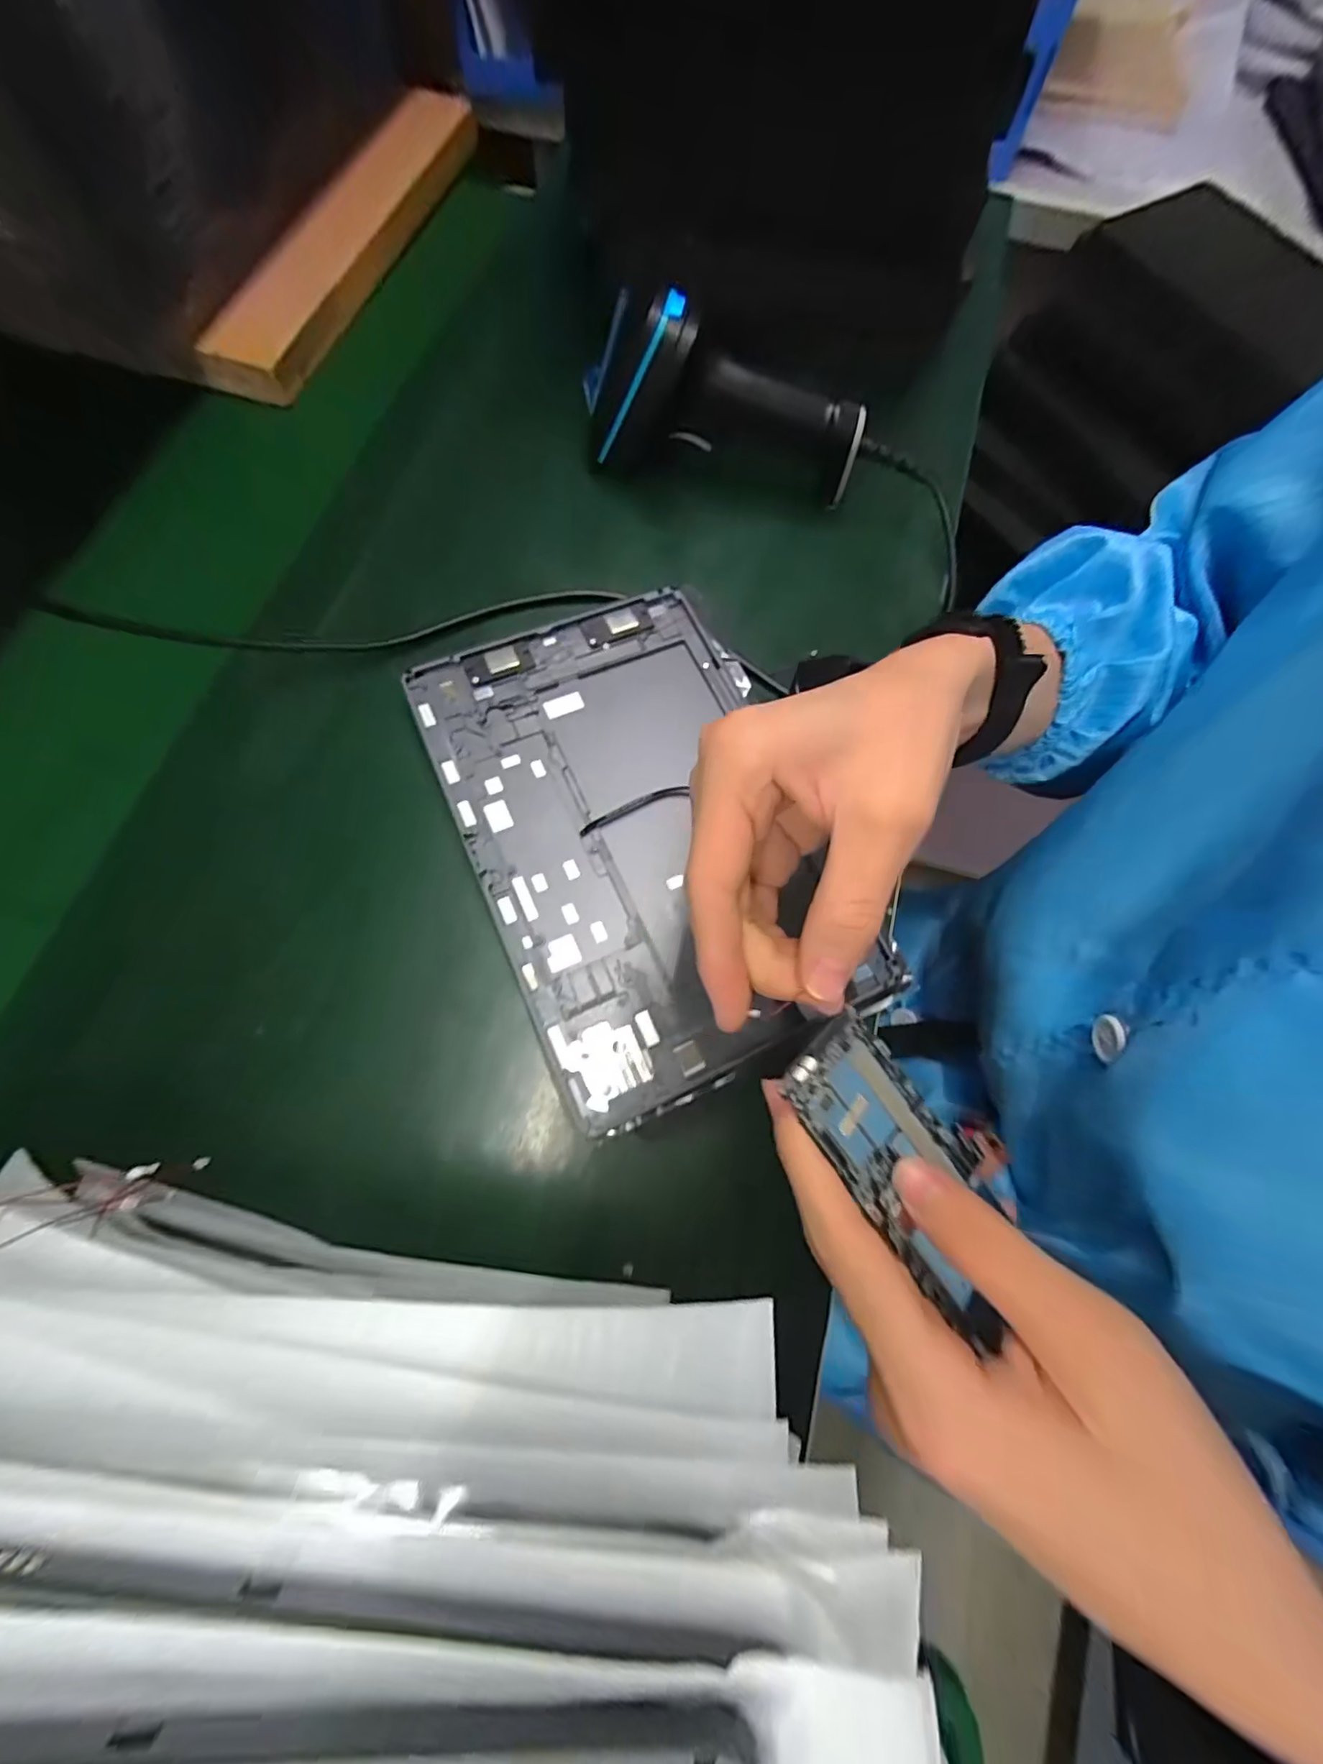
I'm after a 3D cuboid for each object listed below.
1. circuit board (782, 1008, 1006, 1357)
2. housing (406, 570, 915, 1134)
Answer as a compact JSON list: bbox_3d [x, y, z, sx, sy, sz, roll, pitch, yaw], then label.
[{"bbox_3d":[0.083,0.094,0.194,0.045,0.004,0.100,-39,92,-29],"label":"circuit board"},{"bbox_3d":[-0.011,-0.031,0.291,0.166,0.012,0.255,-22,73,-11],"label":"housing"}]

